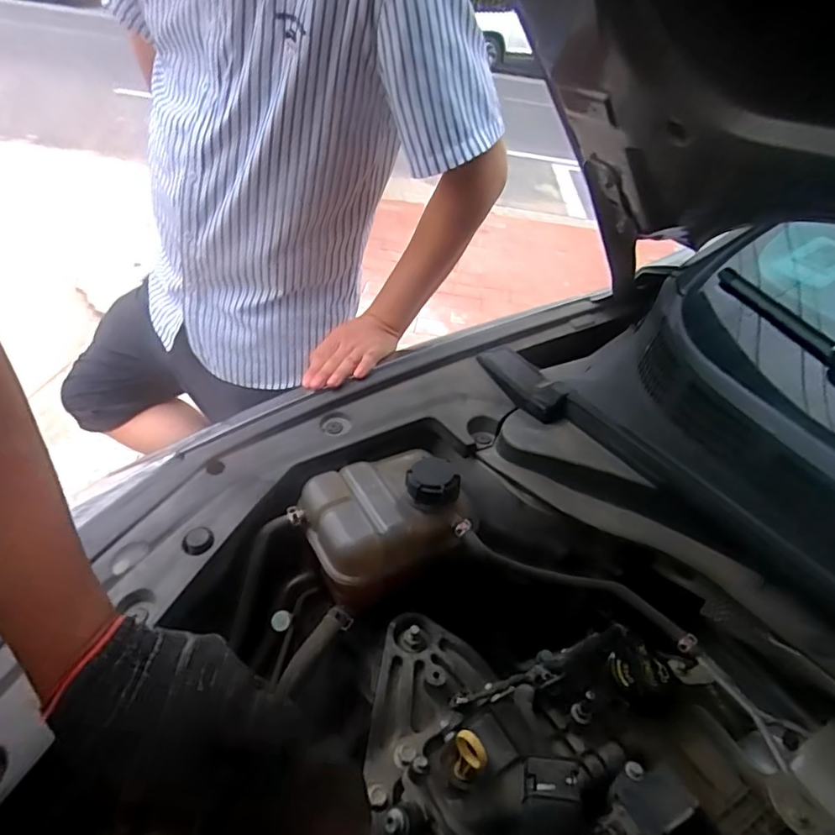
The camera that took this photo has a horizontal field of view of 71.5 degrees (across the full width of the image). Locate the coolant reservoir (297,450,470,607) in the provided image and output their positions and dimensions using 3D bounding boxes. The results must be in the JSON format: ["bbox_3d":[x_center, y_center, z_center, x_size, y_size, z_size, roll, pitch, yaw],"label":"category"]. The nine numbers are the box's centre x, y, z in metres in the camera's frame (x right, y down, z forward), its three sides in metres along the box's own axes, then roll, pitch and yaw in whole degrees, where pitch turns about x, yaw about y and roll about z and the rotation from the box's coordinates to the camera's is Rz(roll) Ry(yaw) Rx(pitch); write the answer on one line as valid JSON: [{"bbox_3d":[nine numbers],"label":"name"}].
[{"bbox_3d":[-0.038,0.104,0.631,0.167,0.119,0.140,-18,44,-30],"label":"coolant reservoir"}]

